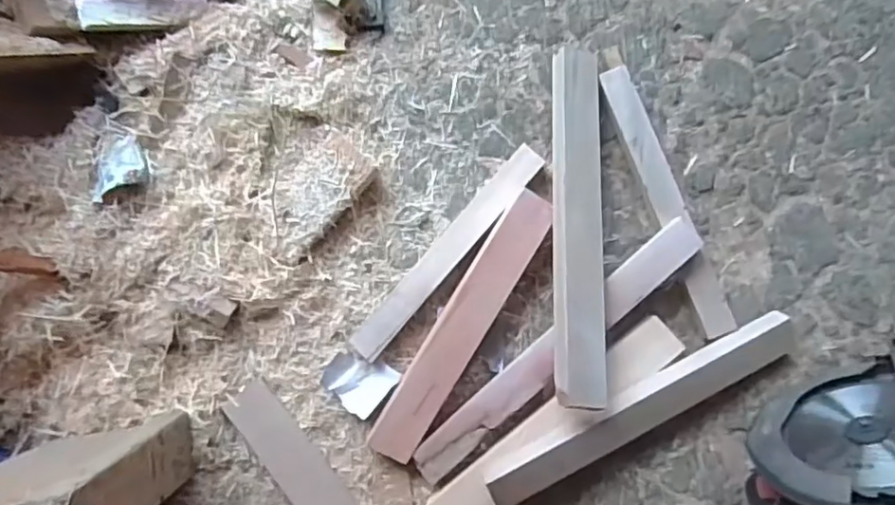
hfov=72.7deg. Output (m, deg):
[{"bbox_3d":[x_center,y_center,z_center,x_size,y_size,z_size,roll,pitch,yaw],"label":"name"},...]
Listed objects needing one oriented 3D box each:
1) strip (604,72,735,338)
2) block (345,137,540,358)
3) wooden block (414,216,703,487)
[{"bbox_3d":[0.278,-0.065,0.775,0.040,0.032,0.356,-21,85,1],"label":"strip"},{"bbox_3d":[0.000,-0.001,0.783,0.041,0.028,0.332,41,89,5],"label":"block"},{"bbox_3d":[0.133,0.121,0.752,0.442,0.054,0.052,-42,85,-1],"label":"wooden block"}]

